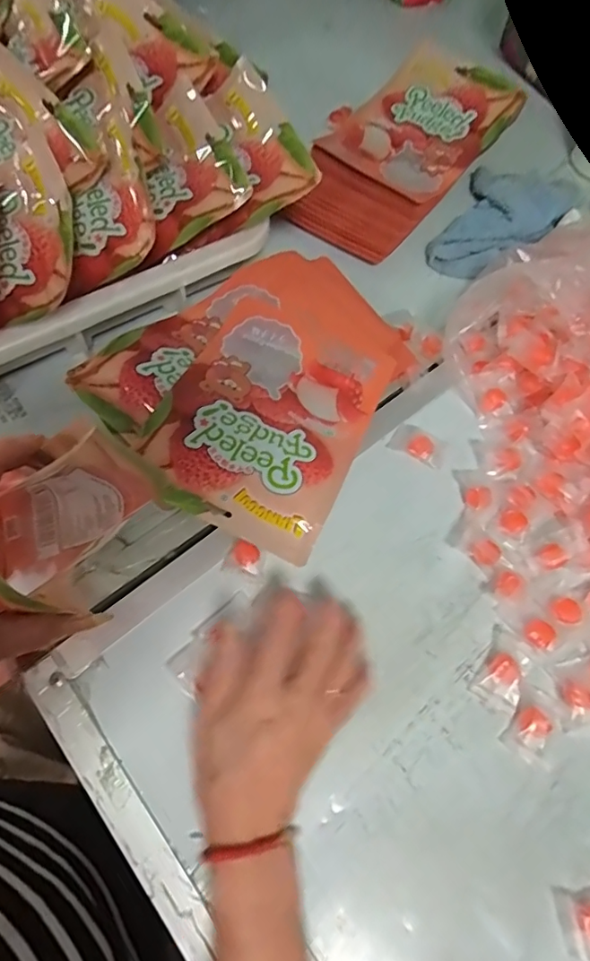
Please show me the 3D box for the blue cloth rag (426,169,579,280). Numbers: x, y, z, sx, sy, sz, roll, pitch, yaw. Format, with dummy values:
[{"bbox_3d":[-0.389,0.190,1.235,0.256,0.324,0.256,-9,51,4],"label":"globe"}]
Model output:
[{"bbox_3d":[0.233,-0.286,0.567,0.116,0.023,0.172,27,67,9],"label":"blue cloth rag"}]

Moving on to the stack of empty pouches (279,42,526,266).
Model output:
[{"bbox_3d":[0.111,-0.388,0.588,0.168,0.047,0.311,37,69,12],"label":"stack of empty pouches"}]

